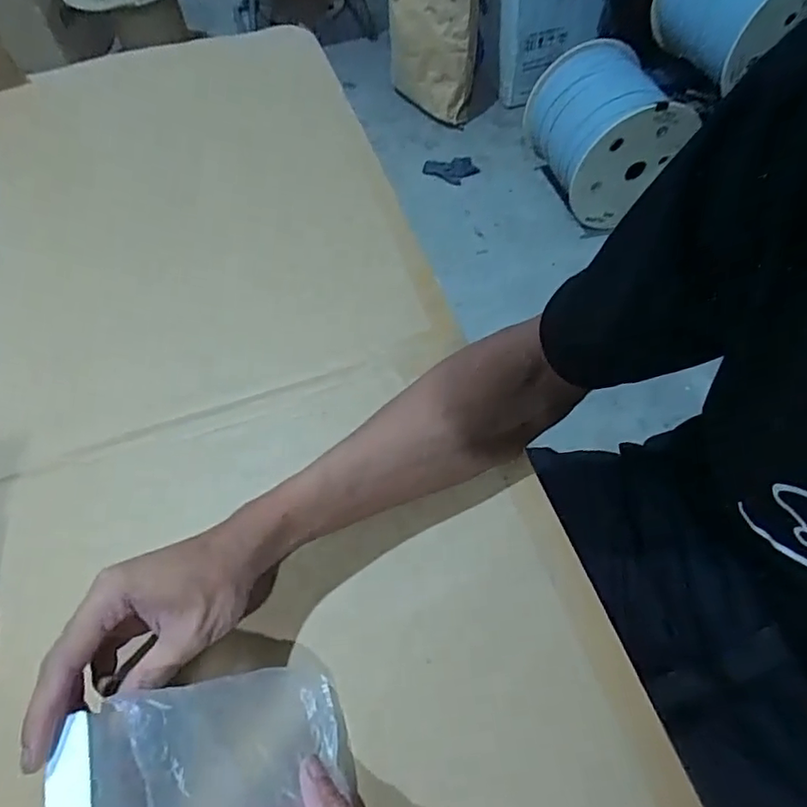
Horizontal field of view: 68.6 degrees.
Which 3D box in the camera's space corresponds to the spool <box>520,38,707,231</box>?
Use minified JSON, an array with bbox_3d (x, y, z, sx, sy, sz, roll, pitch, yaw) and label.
[{"bbox_3d":[0.520,-0.719,1.568,0.315,0.292,0.368,-21,58,-11],"label":"spool"}]

